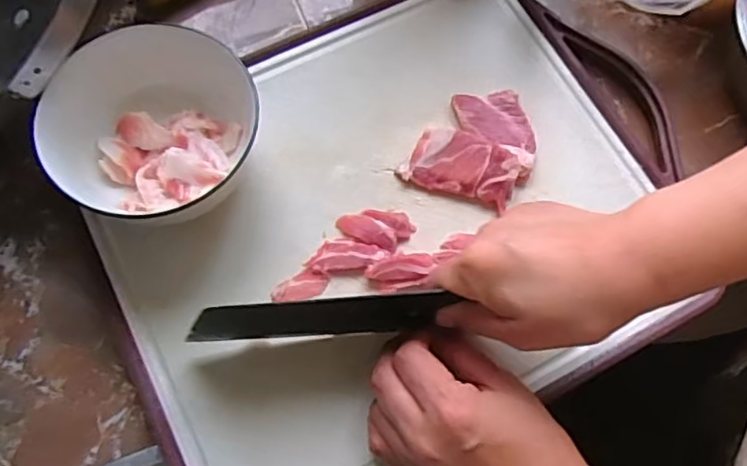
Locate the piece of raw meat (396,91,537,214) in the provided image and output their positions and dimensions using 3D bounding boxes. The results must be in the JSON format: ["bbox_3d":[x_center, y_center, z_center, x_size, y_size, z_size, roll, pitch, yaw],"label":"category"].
[{"bbox_3d":[0.072,-0.058,0.413,0.071,0.023,0.089,34,73,9],"label":"piece of raw meat"}]

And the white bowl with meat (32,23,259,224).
[{"bbox_3d":[-0.138,-0.069,0.390,0.118,0.065,0.132,35,73,9],"label":"white bowl with meat"}]

